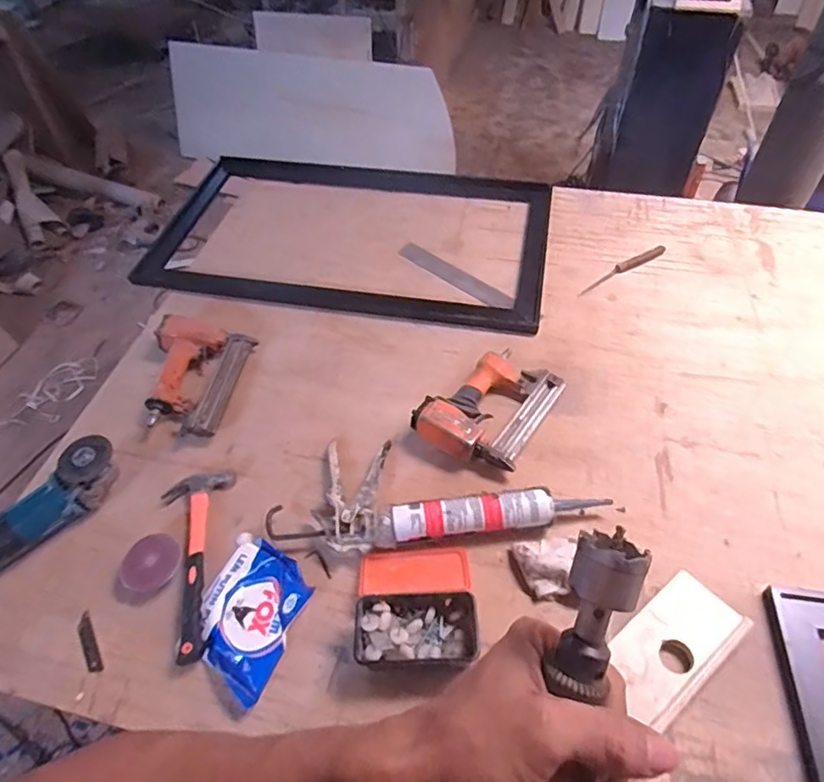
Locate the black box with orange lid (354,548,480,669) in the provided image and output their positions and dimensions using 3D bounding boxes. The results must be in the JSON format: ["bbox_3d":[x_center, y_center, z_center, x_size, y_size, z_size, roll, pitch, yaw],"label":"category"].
[{"bbox_3d":[0.005,0.268,0.691,0.147,0.050,0.153,-3,53,2],"label":"black box with orange lid"}]

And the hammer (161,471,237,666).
[{"bbox_3d":[-0.313,0.232,0.753,0.094,0.029,0.269,-5,53,0],"label":"hammer"}]

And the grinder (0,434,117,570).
[{"bbox_3d":[-0.539,0.186,0.738,0.062,0.070,0.310,35,63,26],"label":"grinder"}]

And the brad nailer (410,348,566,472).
[{"bbox_3d":[0.126,0.016,0.880,0.168,0.051,0.229,27,59,22],"label":"brad nailer"}]

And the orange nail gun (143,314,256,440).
[{"bbox_3d":[-0.385,-0.027,0.949,0.167,0.057,0.221,6,54,8],"label":"orange nail gun"}]

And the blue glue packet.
[{"bbox_3d":[-0.212,0.285,0.706,0.132,0.025,0.176,16,56,15],"label":"blue glue packet"}]

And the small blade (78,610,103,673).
[{"bbox_3d":[-0.418,0.326,0.705,0.017,0.005,0.081,-28,56,-16],"label":"small blade"}]

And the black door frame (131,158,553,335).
[{"bbox_3d":[-0.125,-0.354,1.188,0.841,0.043,0.503,5,53,8],"label":"black door frame"}]

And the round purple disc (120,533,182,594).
[{"bbox_3d":[-0.357,0.237,0.750,0.078,0.021,0.078,-2,53,2],"label":"round purple disc"}]

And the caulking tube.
[{"bbox_3d":[0.120,0.171,0.755,0.284,0.045,0.049,-5,53,0],"label":"caulking tube"}]

